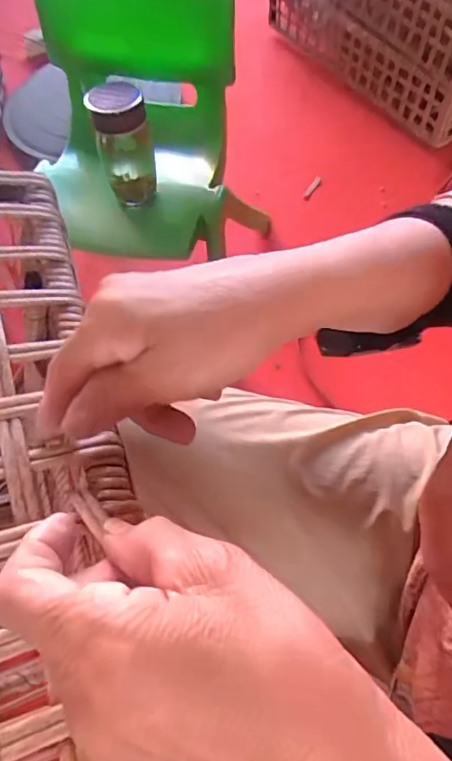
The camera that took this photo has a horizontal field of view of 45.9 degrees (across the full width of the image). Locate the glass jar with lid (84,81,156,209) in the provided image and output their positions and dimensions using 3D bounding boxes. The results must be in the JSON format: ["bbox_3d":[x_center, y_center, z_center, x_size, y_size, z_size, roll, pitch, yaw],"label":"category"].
[{"bbox_3d":[-0.151,-0.351,0.808,0.081,0.165,0.079,-11,61,-3],"label":"glass jar with lid"}]

